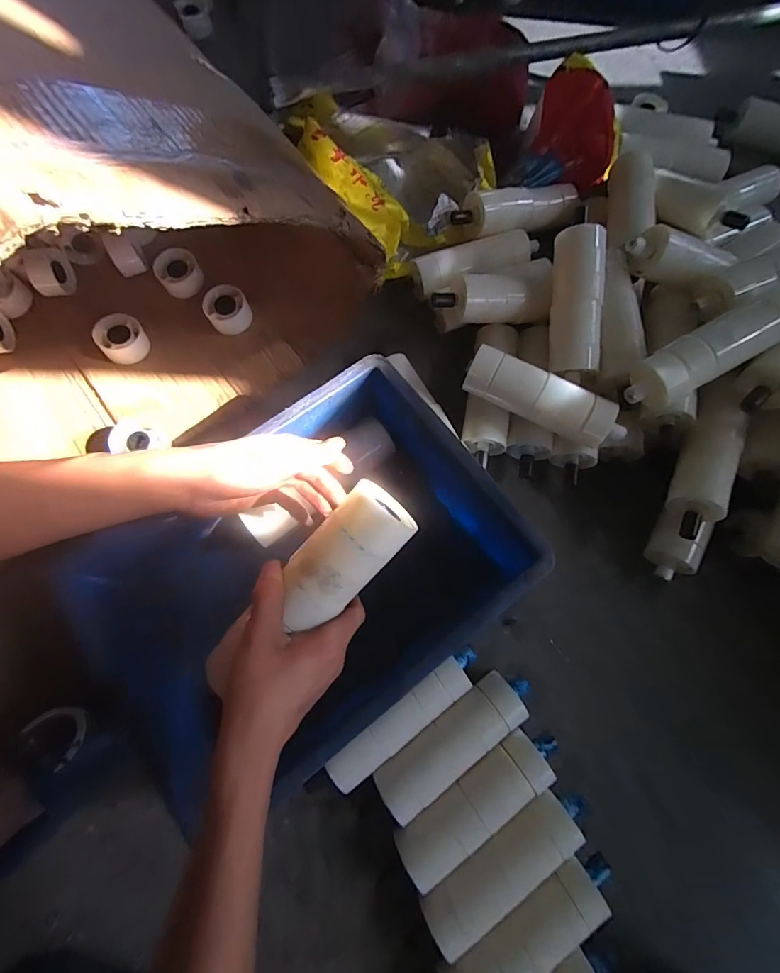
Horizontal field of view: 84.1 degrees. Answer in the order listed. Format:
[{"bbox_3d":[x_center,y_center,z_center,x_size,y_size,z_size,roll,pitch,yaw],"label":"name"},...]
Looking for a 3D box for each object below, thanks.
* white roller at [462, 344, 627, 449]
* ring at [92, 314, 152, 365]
[{"bbox_3d":[0.188,-0.101,0.531,0.199,0.059,0.047,28,76,6],"label":"white roller"},{"bbox_3d":[-0.370,-0.203,0.600,0.059,0.039,0.064,0,74,-1],"label":"ring"}]

